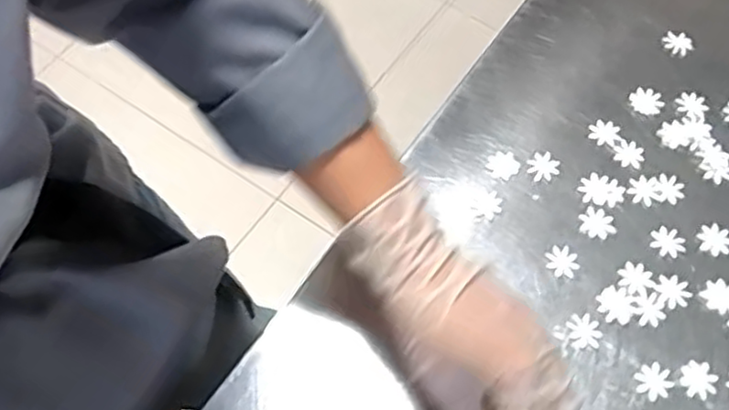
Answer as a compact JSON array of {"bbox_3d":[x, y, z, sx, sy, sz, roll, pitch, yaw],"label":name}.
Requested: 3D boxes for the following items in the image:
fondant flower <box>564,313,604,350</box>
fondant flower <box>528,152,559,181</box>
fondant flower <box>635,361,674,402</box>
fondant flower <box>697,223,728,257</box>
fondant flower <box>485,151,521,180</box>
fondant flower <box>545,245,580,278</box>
[{"bbox_3d":[0.135,0.077,0.439,0.020,0.004,0.022,0,63,0],"label":"fondant flower"},{"bbox_3d":[0.122,-0.027,0.494,0.021,0.004,0.022,0,63,0],"label":"fondant flower"},{"bbox_3d":[0.171,0.104,0.425,0.021,0.004,0.020,0,63,0],"label":"fondant flower"},{"bbox_3d":[0.228,0.022,0.466,0.020,0.004,0.021,0,63,0],"label":"fondant flower"},{"bbox_3d":[0.095,-0.028,0.494,0.020,0.004,0.021,-26,66,-13],"label":"fondant flower"},{"bbox_3d":[0.127,0.036,0.461,0.020,0.004,0.021,0,63,0],"label":"fondant flower"}]

